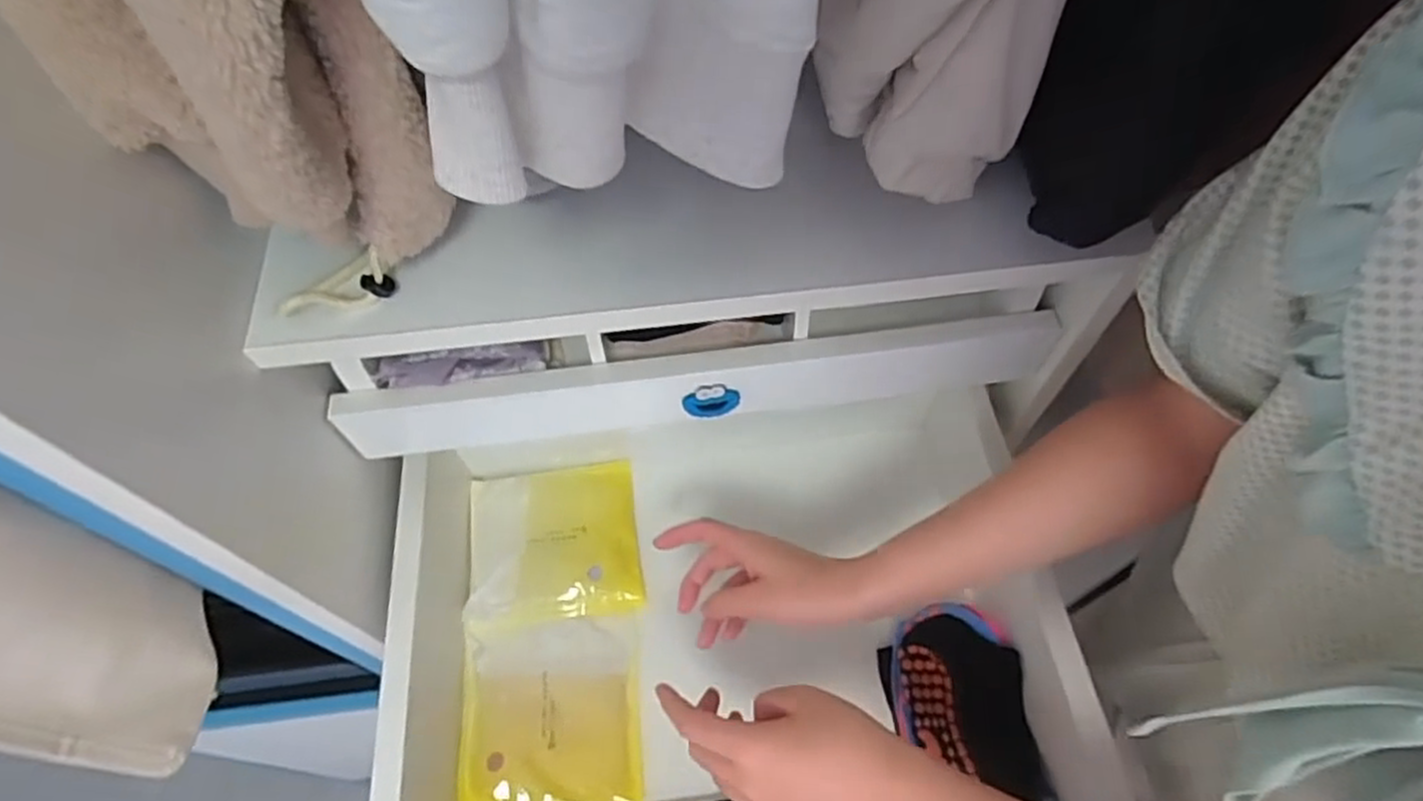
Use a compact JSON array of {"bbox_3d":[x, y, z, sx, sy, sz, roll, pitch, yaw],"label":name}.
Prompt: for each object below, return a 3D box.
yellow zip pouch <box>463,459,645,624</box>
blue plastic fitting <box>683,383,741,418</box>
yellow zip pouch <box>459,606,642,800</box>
[{"bbox_3d":[-0.134,0.116,0.638,0.138,0.022,0.134,-6,59,-3],"label":"yellow zip pouch"},{"bbox_3d":[0.000,0.000,0.504,0.037,0.031,0.004,-5,54,-3],"label":"blue plastic fitting"},{"bbox_3d":[-0.123,0.237,0.575,0.134,0.009,0.137,-3,61,-5],"label":"yellow zip pouch"}]

